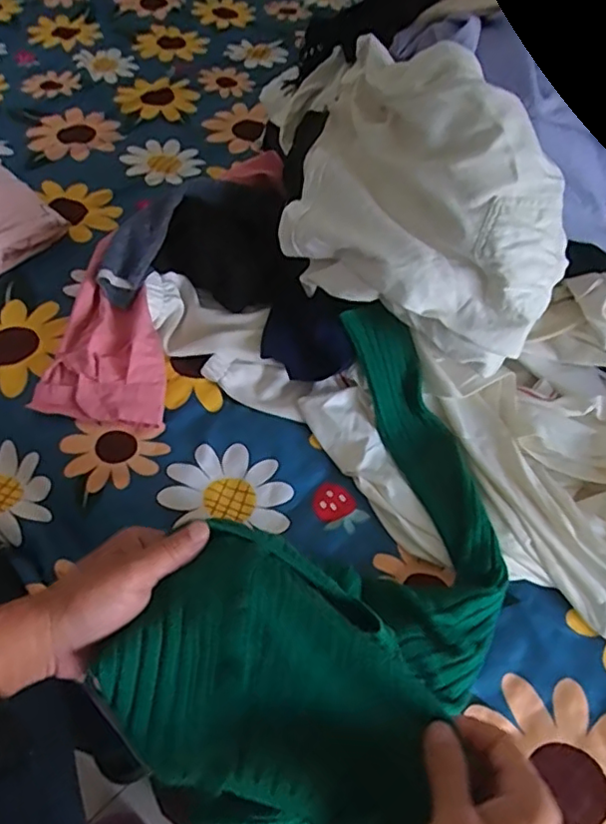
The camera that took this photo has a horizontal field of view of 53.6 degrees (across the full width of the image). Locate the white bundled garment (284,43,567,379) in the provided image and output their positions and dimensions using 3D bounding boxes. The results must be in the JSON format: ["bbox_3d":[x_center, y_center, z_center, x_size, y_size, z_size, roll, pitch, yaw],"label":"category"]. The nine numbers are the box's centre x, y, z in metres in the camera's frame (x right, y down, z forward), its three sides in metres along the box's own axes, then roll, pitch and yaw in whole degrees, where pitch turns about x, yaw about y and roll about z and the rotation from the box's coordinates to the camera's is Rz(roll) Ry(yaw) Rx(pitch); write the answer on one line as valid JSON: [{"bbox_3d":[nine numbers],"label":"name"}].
[{"bbox_3d":[0.128,-0.230,0.620,0.296,0.188,0.241,21,55,11],"label":"white bundled garment"}]

